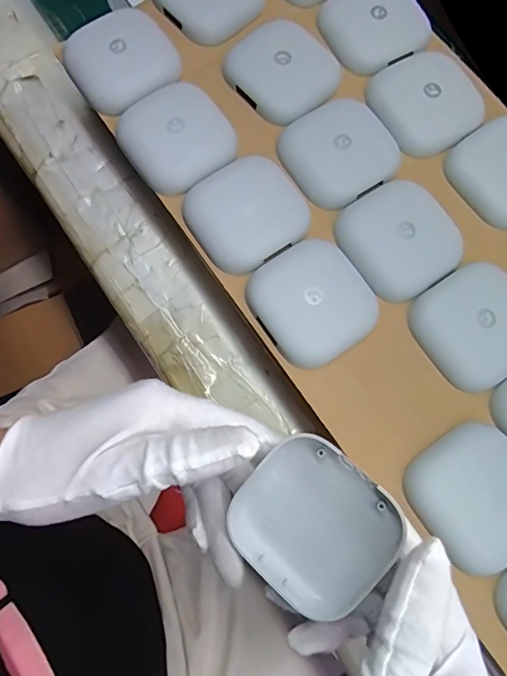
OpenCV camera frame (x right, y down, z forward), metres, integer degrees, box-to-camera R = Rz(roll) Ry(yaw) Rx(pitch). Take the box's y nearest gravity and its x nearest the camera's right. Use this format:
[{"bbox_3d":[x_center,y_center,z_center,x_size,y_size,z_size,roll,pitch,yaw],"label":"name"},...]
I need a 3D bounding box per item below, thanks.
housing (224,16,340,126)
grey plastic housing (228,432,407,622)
[{"bbox_3d":[0.020,-0.174,0.296,0.062,0.012,0.063,-43,81,-8],"label":"housing"},{"bbox_3d":[0.027,0.084,0.210,0.066,0.015,0.066,41,95,14],"label":"grey plastic housing"}]

